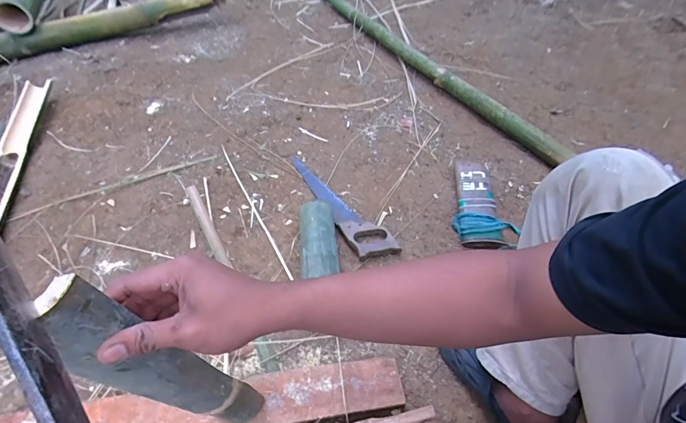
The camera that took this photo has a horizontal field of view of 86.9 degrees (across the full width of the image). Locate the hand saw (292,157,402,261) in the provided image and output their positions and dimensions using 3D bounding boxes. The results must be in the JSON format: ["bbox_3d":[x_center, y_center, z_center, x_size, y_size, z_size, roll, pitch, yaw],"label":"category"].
[{"bbox_3d":[-0.016,-0.026,0.931,0.092,0.035,0.418,-28,55,-18],"label":"hand saw"}]

